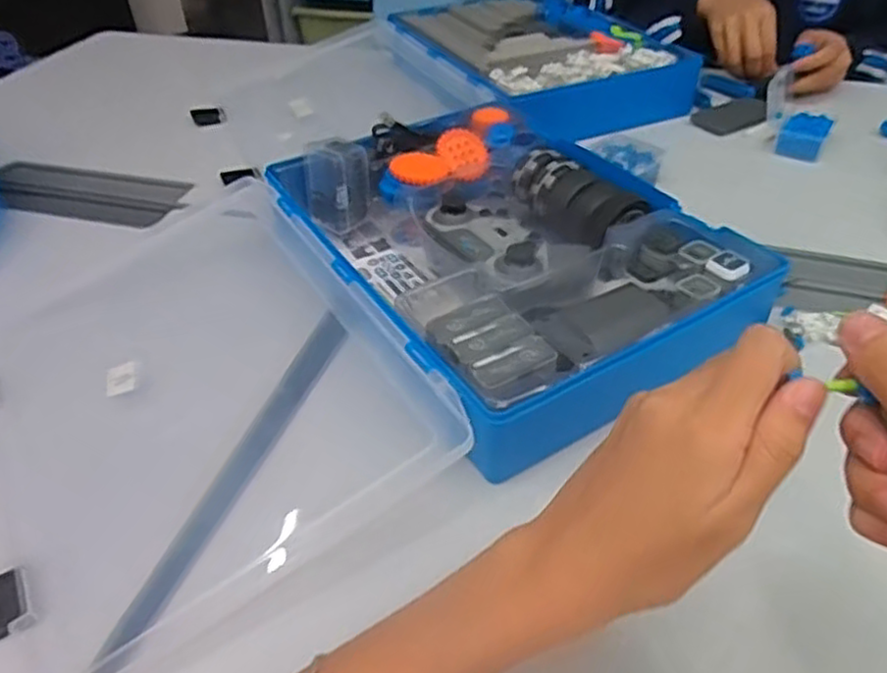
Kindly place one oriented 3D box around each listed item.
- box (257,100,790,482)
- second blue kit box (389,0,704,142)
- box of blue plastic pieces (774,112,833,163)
[{"bbox_3d":[0.038,-0.070,0.572,0.269,0.080,0.351,-23,44,-23],"label":"box"},{"bbox_3d":[0.110,-0.354,0.898,0.263,0.058,0.355,-17,42,-17],"label":"second blue kit box"},{"bbox_3d":[0.392,-0.217,0.762,0.044,0.032,0.049,21,45,26],"label":"box of blue plastic pieces"}]

